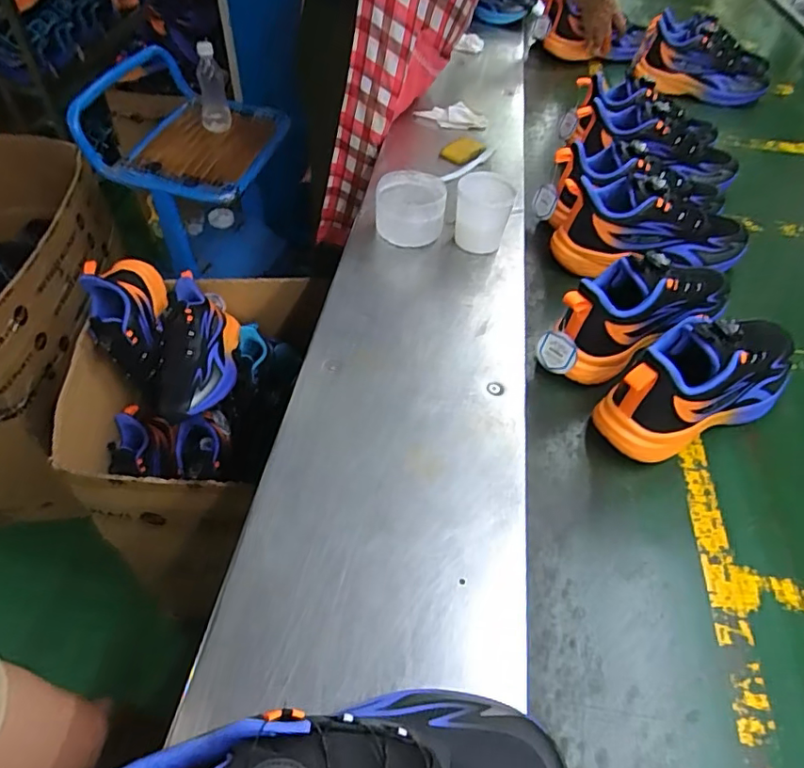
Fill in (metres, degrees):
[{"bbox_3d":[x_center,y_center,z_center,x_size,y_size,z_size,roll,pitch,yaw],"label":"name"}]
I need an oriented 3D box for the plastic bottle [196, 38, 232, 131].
[{"bbox_3d":[-0.409,-0.628,1.155,0.058,0.170,0.066,-13,50,-16],"label":"plastic bottle"}]

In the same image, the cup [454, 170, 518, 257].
[{"bbox_3d":[0.107,-0.225,0.719,0.072,0.084,0.074,10,50,5],"label":"cup"}]

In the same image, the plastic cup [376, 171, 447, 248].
[{"bbox_3d":[0.010,-0.233,0.729,0.090,0.071,0.089,2,48,-2],"label":"plastic cup"}]

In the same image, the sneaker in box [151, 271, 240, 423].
[{"bbox_3d":[-0.327,-0.062,0.854,0.119,0.081,0.275,-4,48,-7],"label":"sneaker in box"}]

